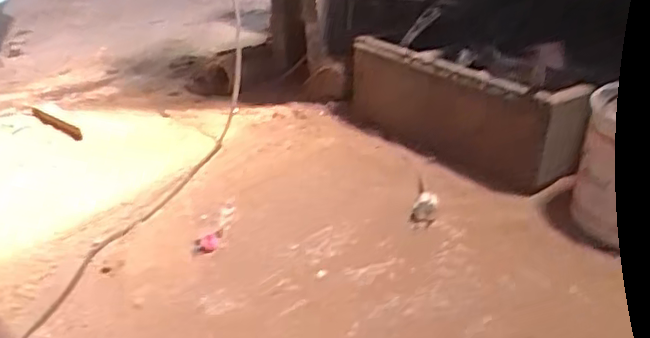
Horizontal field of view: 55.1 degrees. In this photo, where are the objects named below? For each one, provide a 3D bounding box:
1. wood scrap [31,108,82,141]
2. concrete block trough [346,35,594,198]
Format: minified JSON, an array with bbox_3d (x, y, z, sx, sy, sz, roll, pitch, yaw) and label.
[{"bbox_3d":[-0.641,-0.109,1.495,0.252,0.016,0.030,21,38,39],"label":"wood scrap"},{"bbox_3d":[0.237,-0.115,1.173,0.106,0.178,0.480,-25,37,-32],"label":"concrete block trough"}]

